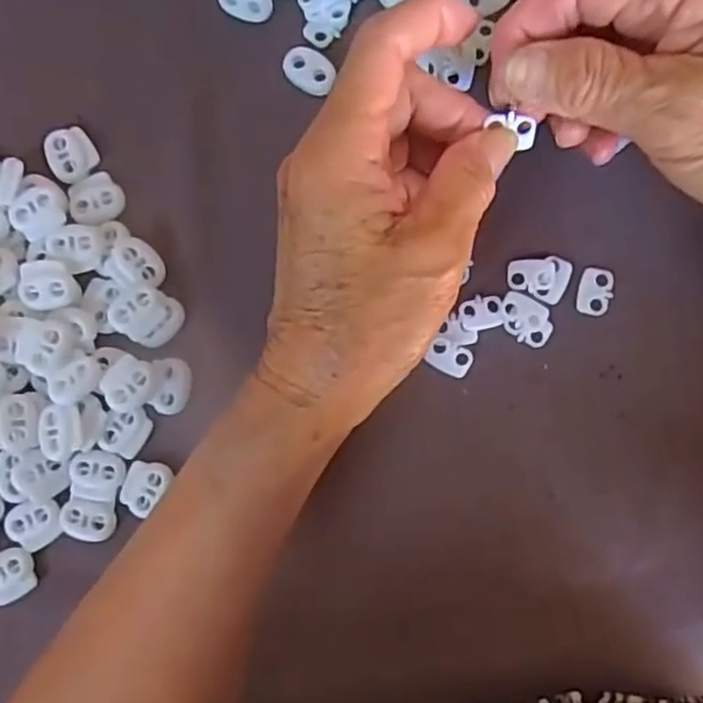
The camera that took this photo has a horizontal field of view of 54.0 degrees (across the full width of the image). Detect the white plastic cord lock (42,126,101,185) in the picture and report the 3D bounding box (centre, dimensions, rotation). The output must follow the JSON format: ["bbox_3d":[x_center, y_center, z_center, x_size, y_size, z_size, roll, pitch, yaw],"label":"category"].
[{"bbox_3d":[-0.115,-0.081,0.280,0.019,0.004,0.021,-39,88,0],"label":"white plastic cord lock"}]

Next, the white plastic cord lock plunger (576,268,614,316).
[{"bbox_3d":[0.098,-0.024,0.274,0.013,0.004,0.019,12,89,2],"label":"white plastic cord lock plunger"}]

